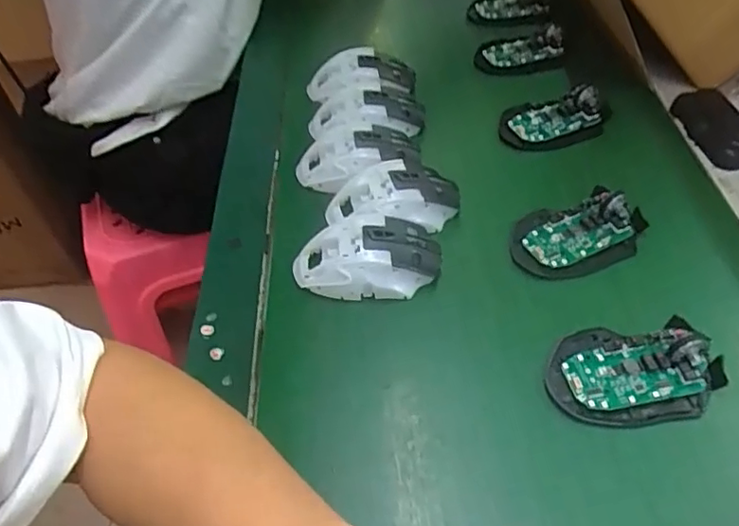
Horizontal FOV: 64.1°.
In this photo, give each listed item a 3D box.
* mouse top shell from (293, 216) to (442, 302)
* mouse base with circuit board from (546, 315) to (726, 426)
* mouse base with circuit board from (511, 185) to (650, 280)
[{"bbox_3d":[-0.003,-0.003,0.479,0.118,0.042,0.066,-6,49,-1],"label":"mouse top shell"},{"bbox_3d":[0.182,0.071,0.404,0.116,0.028,0.072,-3,49,1],"label":"mouse base with circuit board"},{"bbox_3d":[0.176,-0.027,0.492,0.116,0.028,0.068,-13,49,-7],"label":"mouse base with circuit board"}]

